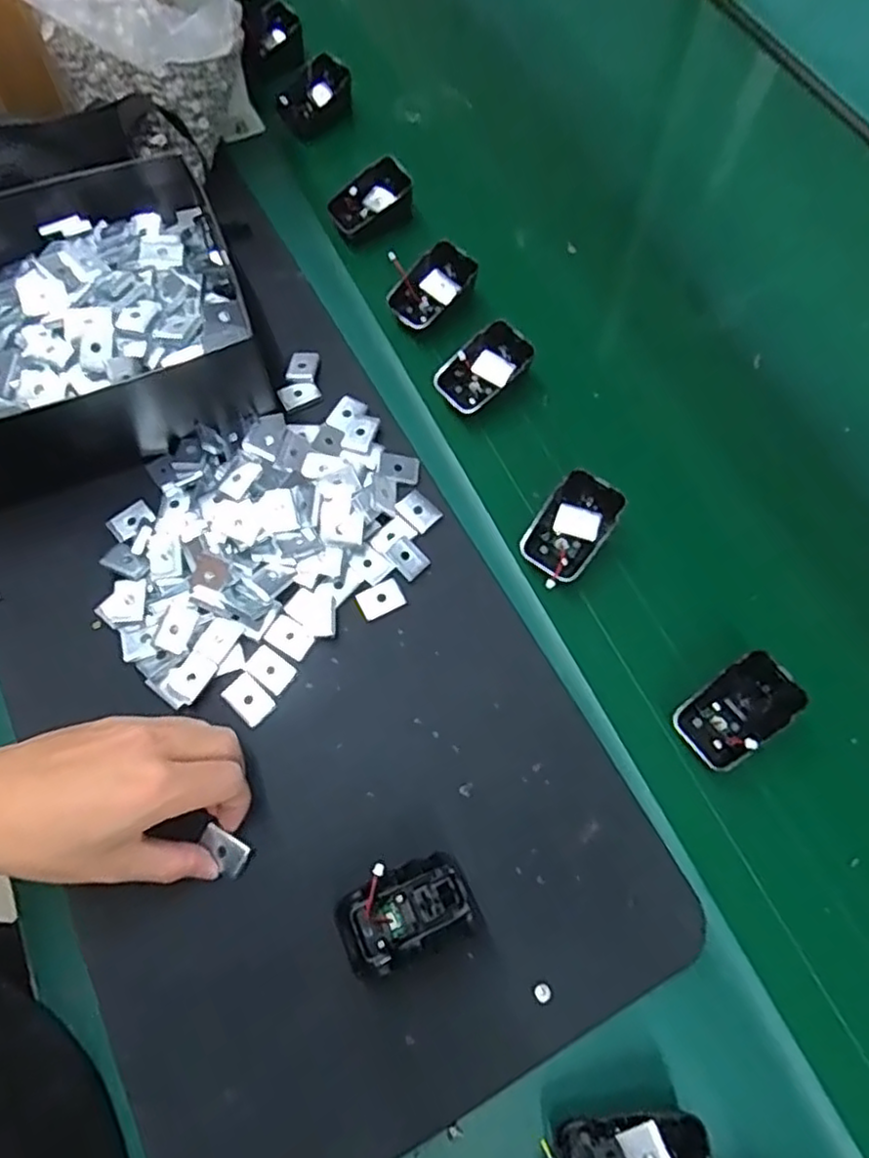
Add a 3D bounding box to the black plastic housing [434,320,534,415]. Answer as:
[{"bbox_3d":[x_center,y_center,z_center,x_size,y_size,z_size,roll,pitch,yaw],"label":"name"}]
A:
[{"bbox_3d":[0.036,-0.153,0.498,0.069,0.022,0.045,-39,74,-14],"label":"black plastic housing"}]

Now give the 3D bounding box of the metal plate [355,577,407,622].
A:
[{"bbox_3d":[-0.035,0.013,0.439,0.028,0.004,0.019,-25,71,-10],"label":"metal plate"}]

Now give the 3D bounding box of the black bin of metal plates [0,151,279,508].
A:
[{"bbox_3d":[-0.260,-0.169,0.474,0.251,0.079,0.197,-19,68,-5],"label":"black bin of metal plates"}]

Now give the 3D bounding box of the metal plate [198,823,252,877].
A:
[{"bbox_3d":[-0.117,0.150,0.378,0.027,0.005,0.019,29,80,1],"label":"metal plate"}]

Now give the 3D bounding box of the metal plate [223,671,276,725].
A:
[{"bbox_3d":[-0.112,0.073,0.411,0.029,0.004,0.020,42,74,15],"label":"metal plate"}]

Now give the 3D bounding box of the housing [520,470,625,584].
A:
[{"bbox_3d":[0.090,-0.035,0.448,0.044,0.020,0.067,35,72,12],"label":"housing"}]

